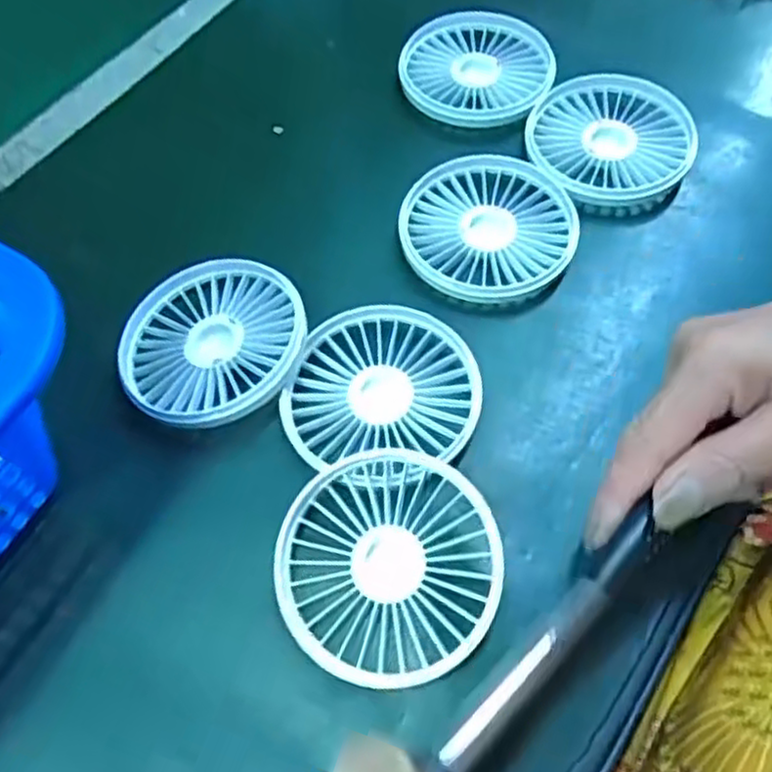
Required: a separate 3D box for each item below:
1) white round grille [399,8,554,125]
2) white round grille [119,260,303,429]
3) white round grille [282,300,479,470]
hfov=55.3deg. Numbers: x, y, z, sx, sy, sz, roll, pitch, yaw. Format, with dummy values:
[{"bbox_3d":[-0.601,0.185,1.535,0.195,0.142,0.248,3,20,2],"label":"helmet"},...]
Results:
[{"bbox_3d":[0.052,-0.184,0.426,0.086,0.011,0.080,-1,61,2],"label":"white round grille"},{"bbox_3d":[-0.082,-0.022,0.344,0.086,0.017,0.086,-6,62,11],"label":"white round grille"},{"bbox_3d":[-0.002,-0.001,0.335,0.086,0.012,0.074,-3,61,1],"label":"white round grille"}]

